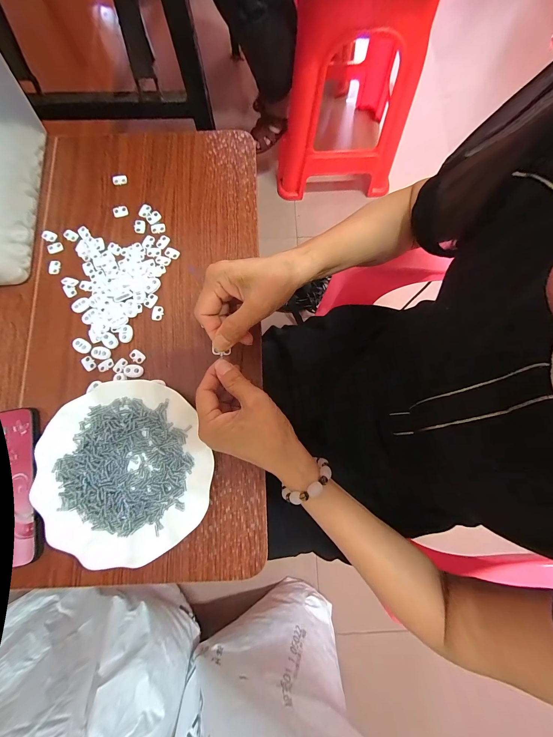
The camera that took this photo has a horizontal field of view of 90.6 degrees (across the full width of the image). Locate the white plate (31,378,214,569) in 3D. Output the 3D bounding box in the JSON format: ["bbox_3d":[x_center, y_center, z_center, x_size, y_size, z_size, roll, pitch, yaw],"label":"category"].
[{"bbox_3d":[-0.166,0.110,0.303,0.179,0.025,0.179,0,79,-1],"label":"white plate"}]

